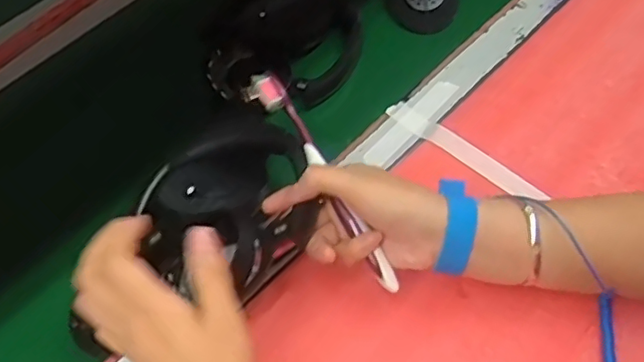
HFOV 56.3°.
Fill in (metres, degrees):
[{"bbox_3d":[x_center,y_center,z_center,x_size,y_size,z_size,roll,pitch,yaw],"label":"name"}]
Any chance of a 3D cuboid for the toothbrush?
[{"bbox_3d":[-0.001,-0.002,0.434,0.022,0.015,0.188,-29,77,-13],"label":"toothbrush"}]

